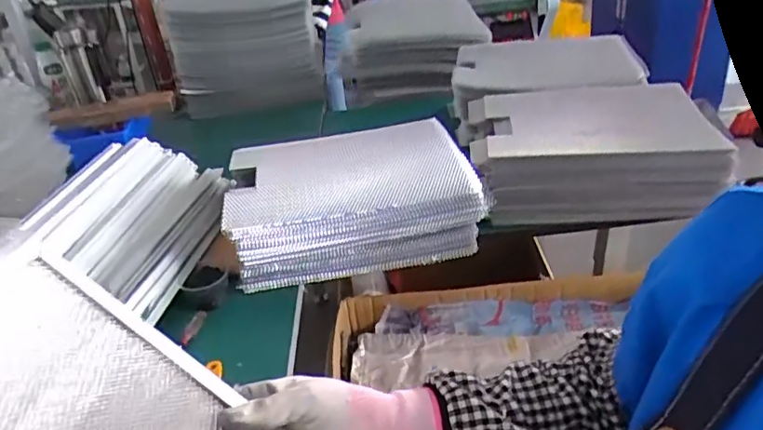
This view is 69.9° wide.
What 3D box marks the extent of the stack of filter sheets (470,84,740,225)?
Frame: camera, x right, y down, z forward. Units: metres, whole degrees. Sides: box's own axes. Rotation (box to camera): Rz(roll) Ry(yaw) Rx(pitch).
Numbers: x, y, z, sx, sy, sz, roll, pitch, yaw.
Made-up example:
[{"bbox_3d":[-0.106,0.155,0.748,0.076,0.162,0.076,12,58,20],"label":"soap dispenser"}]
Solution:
[{"bbox_3d":[0.319,-0.098,0.864,0.343,0.131,0.216,-1,31,7],"label":"stack of filter sheets"}]

